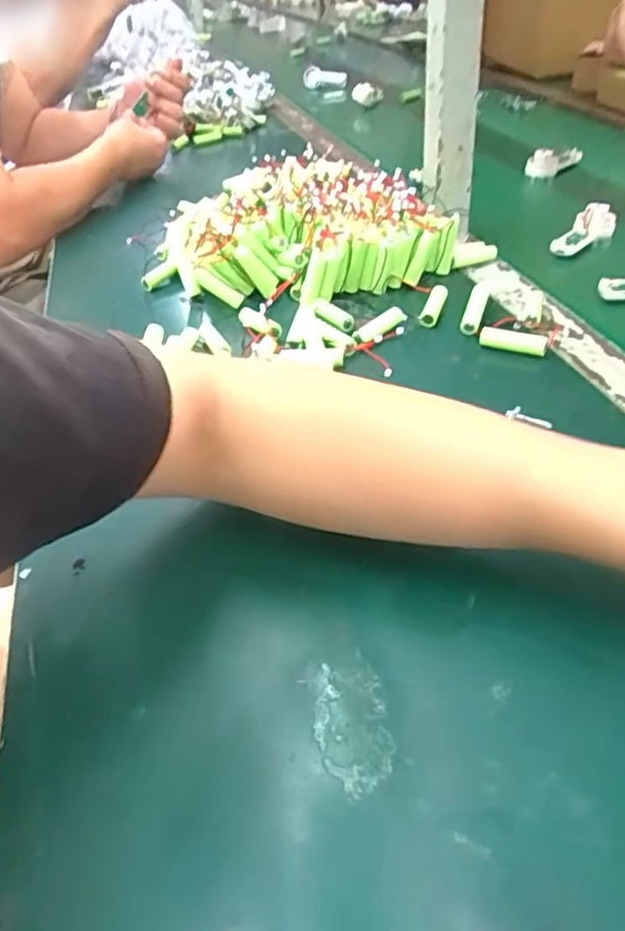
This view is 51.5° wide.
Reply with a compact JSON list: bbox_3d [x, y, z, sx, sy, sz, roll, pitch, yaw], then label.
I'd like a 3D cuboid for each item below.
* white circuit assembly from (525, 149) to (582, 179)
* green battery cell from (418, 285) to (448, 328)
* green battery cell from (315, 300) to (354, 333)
[{"bbox_3d":[0.324,-0.409,0.871,0.088,0.033,0.022,-25,44,-20],"label":"white circuit assembly"},{"bbox_3d":[0.103,-0.136,0.553,0.014,0.016,0.051,11,43,20],"label":"green battery cell"},{"bbox_3d":[0.019,-0.125,0.550,0.017,0.016,0.048,-29,45,-25],"label":"green battery cell"}]

